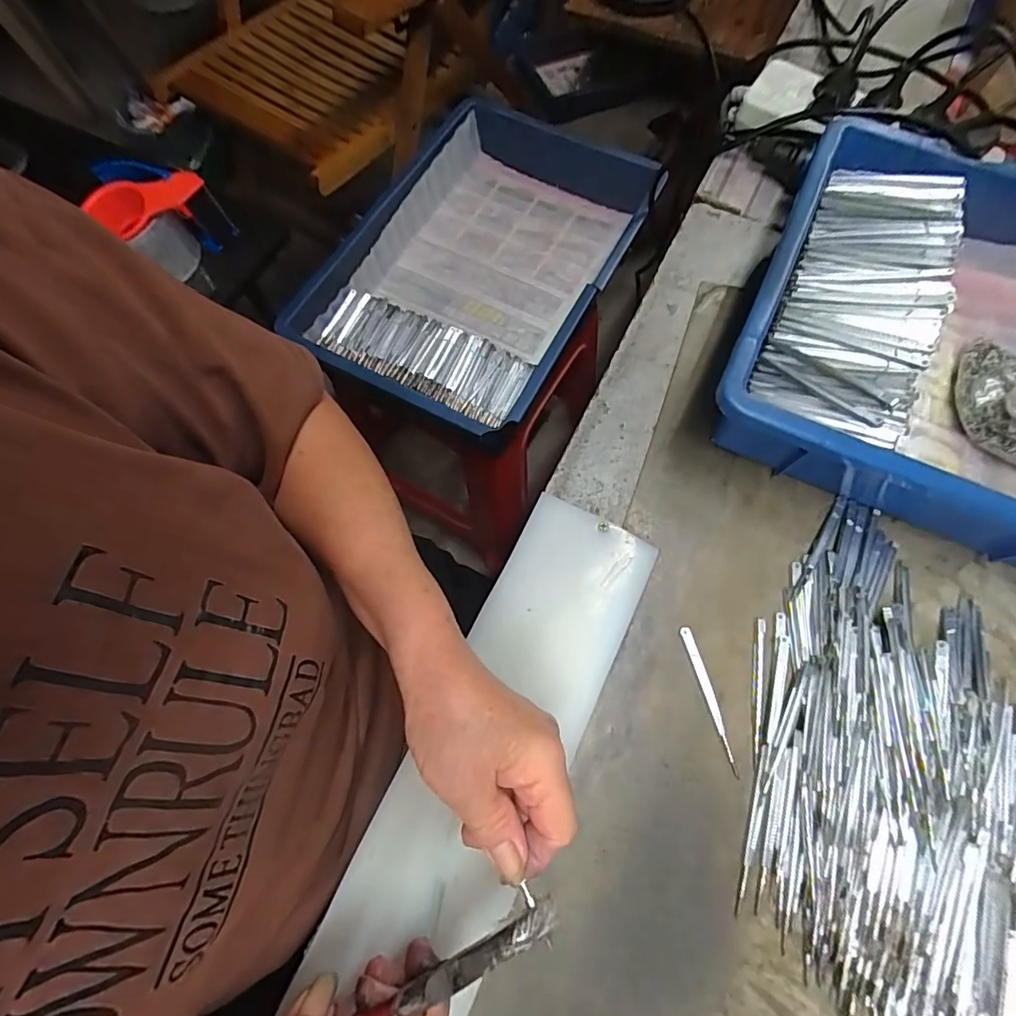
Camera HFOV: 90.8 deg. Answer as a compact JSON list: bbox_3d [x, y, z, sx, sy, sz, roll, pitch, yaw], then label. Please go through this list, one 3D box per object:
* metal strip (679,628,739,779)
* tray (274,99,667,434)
[{"bbox_3d":[0.133,0.124,0.326,0.009,0.006,0.092,-16,72,-5],"label":"metal strip"},{"bbox_3d":[-0.028,-0.291,0.613,0.286,0.083,0.422,28,73,10],"label":"tray"}]

